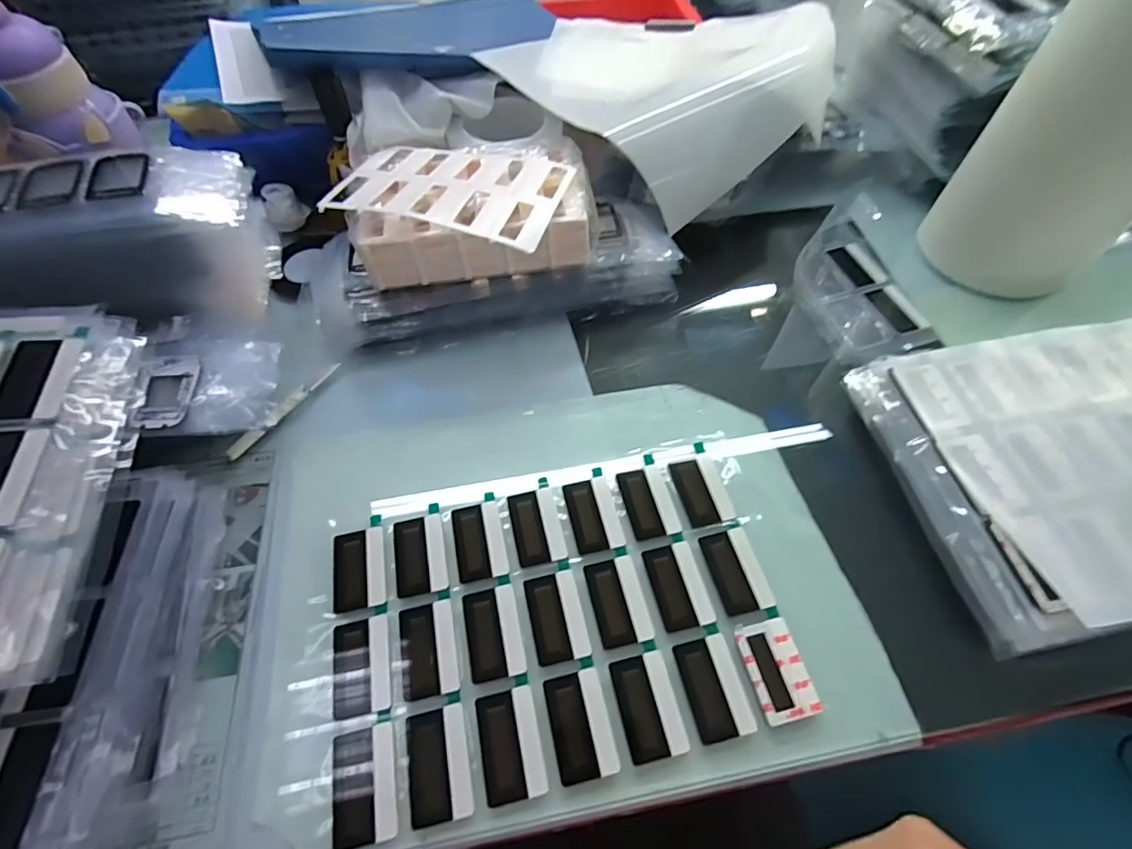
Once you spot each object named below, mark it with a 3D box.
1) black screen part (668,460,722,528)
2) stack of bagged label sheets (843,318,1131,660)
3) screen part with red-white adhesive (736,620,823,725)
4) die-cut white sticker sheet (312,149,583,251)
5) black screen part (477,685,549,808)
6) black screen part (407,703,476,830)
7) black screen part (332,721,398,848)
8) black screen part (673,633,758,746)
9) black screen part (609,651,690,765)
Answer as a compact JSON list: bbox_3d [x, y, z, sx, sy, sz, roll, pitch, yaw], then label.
[{"bbox_3d":[0.093,0.049,0.370,0.022,0.004,0.051,-12,60,-6],"label":"black screen part"},{"bbox_3d":[0.385,0.021,0.354,0.305,0.057,0.201,-10,59,-5],"label":"stack of bagged label sheets"},{"bbox_3d":[0.128,0.148,0.307,0.034,0.006,0.054,-12,60,-6],"label":"screen part with red-white adhesive"},{"bbox_3d":[-0.089,-0.190,0.402,0.174,0.012,0.116,14,54,11],"label":"die-cut white sticker sheet"},{"bbox_3d":[-0.032,0.182,0.289,0.033,0.004,0.053,-12,60,-6],"label":"black screen part"},{"bbox_3d":[-0.071,0.190,0.285,0.033,0.004,0.053,-12,60,-6],"label":"black screen part"},{"bbox_3d":[-0.111,0.199,0.280,0.034,0.005,0.054,-11,60,-6],"label":"black screen part"},{"bbox_3d":[0.088,0.157,0.303,0.033,0.004,0.054,-12,60,-6],"label":"black screen part"},{"bbox_3d":[0.048,0.165,0.298,0.033,0.006,0.053,-12,60,-6],"label":"black screen part"}]

